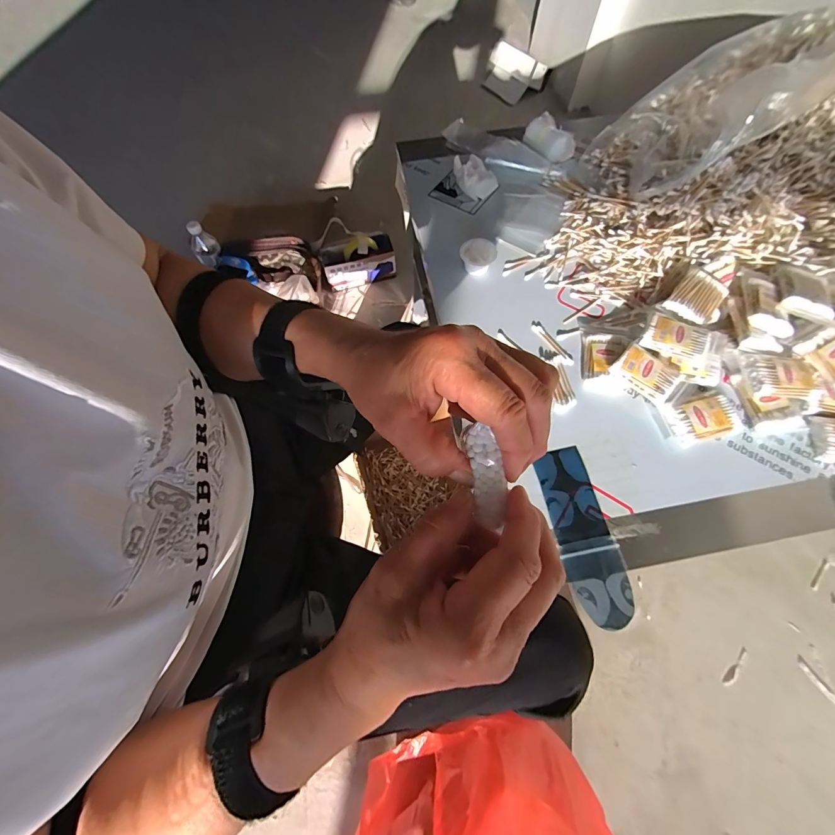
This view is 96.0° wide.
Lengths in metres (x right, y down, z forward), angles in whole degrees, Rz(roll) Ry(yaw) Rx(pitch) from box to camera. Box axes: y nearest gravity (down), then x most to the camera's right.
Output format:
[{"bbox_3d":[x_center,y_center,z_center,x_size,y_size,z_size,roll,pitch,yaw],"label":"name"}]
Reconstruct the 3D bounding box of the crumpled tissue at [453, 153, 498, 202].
[{"bbox_3d":[0.098,-0.410,0.641,0.066,0.037,0.074,-11,67,-6],"label":"crumpled tissue"}]

